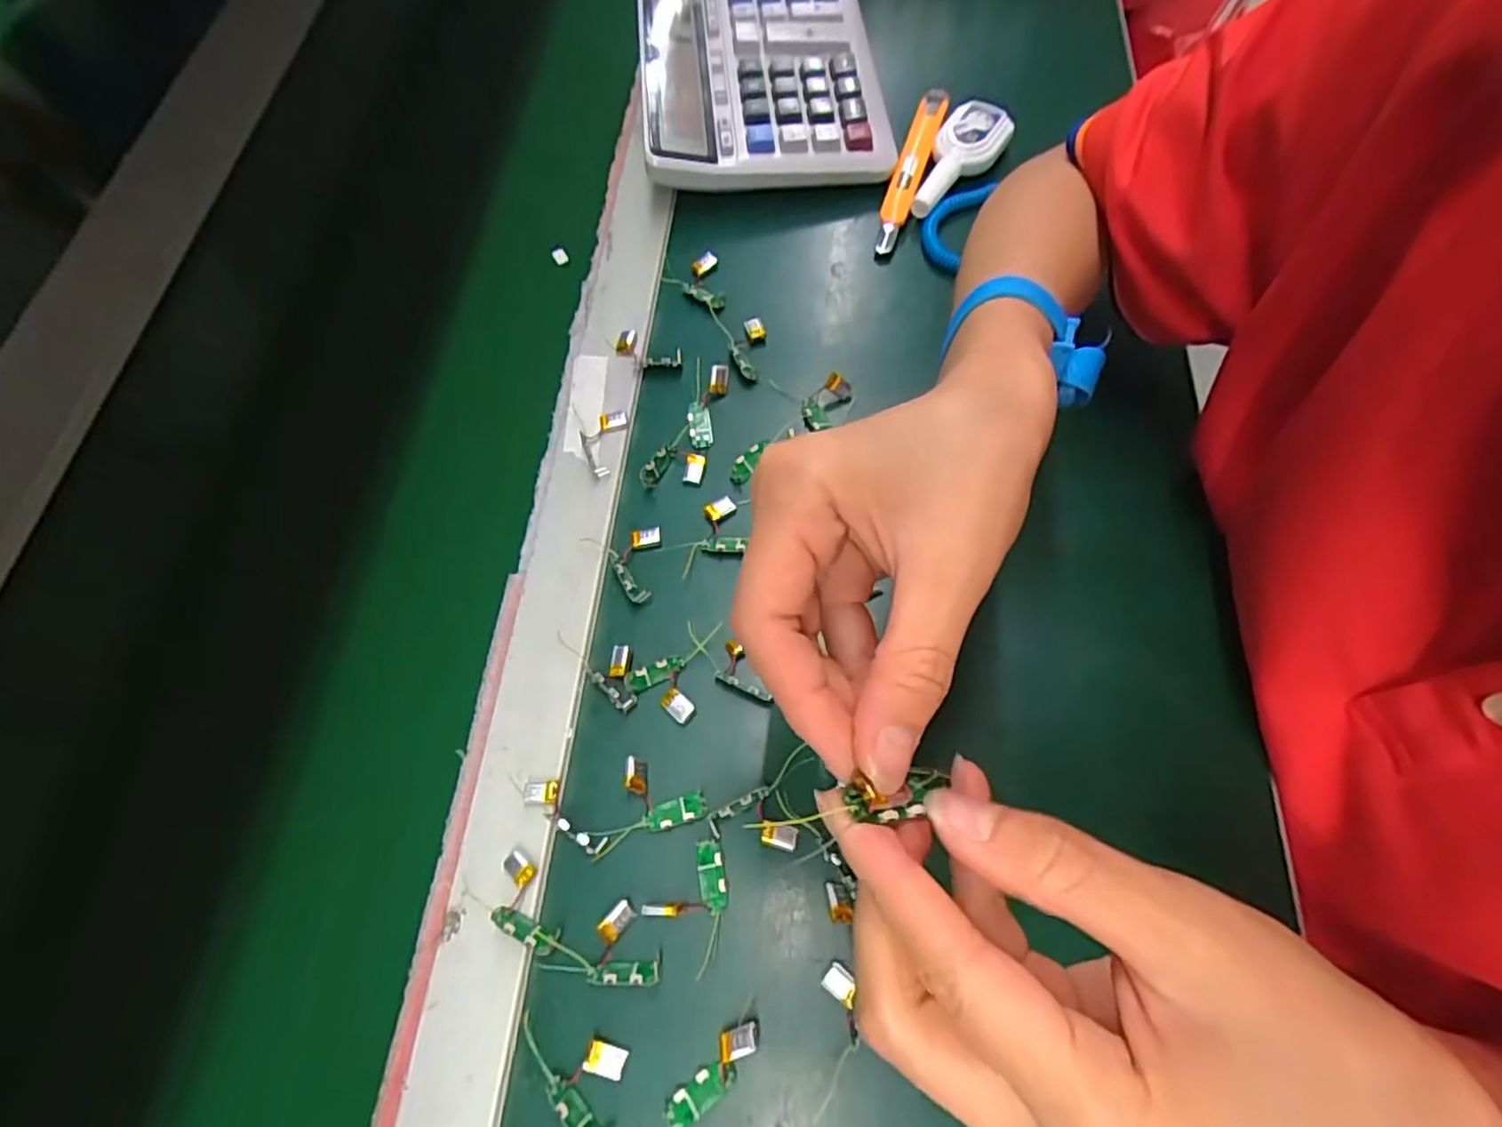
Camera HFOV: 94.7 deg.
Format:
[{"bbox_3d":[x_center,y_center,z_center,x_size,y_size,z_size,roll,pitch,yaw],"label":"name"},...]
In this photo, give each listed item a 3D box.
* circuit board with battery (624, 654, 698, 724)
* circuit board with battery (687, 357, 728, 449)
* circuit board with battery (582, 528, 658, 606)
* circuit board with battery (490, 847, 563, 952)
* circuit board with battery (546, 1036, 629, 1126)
[{"bbox_3d":[-0.041,0.060,0.317,0.027,0.006,0.030,-20,74,-8],"label":"circuit board with battery"},{"bbox_3d":[-0.025,-0.088,0.378,0.019,0.012,0.051,9,76,9],"label":"circuit board with battery"},{"bbox_3d":[-0.061,0.000,0.342,0.037,0.004,0.041,-15,66,-2],"label":"circuit board with battery"},{"bbox_3d":[-0.095,0.142,0.287,0.022,0.008,0.043,-31,68,-9],"label":"circuit board with battery"},{"bbox_3d":[-0.062,0.198,0.260,0.025,0.008,0.033,7,67,7],"label":"circuit board with battery"}]

